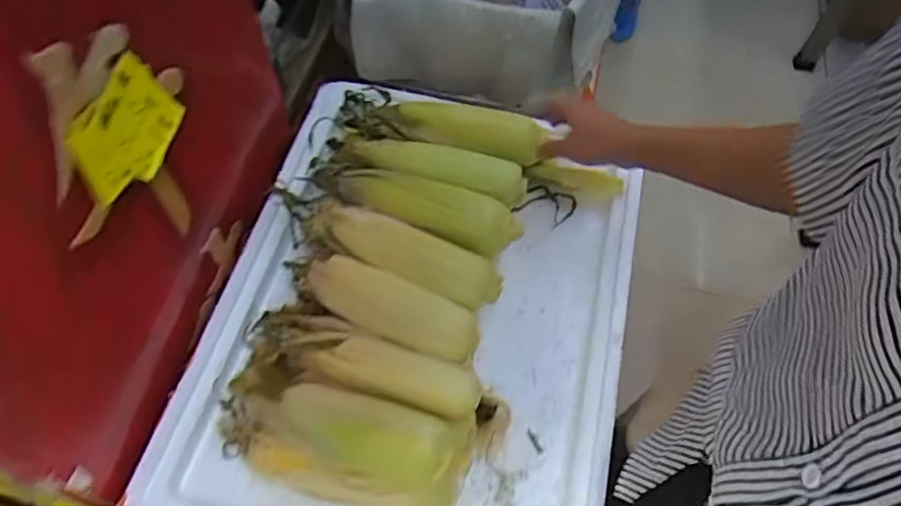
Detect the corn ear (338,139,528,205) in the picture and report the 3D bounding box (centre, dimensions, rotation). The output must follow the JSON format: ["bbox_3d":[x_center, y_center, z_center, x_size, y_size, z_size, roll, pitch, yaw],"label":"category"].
[{"bbox_3d":[-0.027,-0.106,0.744,0.232,0.042,0.067,14,59,7],"label":"corn ear"}]

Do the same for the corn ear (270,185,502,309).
[{"bbox_3d":[-0.078,-0.009,0.687,0.272,0.043,0.063,22,61,12],"label":"corn ear"}]

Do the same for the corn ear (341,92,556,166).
[{"bbox_3d":[-0.018,-0.160,0.797,0.263,0.056,0.085,17,60,9],"label":"corn ear"}]

